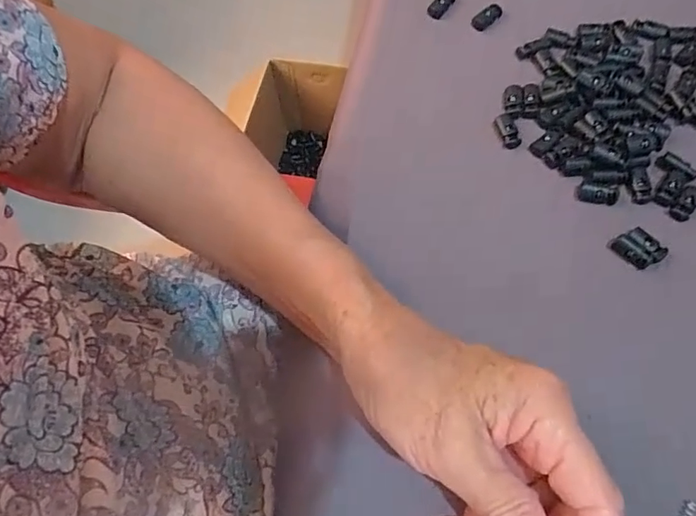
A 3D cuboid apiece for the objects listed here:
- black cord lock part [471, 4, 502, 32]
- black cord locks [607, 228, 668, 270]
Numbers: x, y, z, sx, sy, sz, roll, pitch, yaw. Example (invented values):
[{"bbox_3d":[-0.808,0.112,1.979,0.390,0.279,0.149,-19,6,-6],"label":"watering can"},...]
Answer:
[{"bbox_3d":[0.094,-0.163,0.352,0.020,0.013,0.008,-31,71,-9],"label":"black cord lock part"},{"bbox_3d":[0.157,-0.005,0.279,0.019,0.008,0.024,-39,72,-12],"label":"black cord locks"}]

